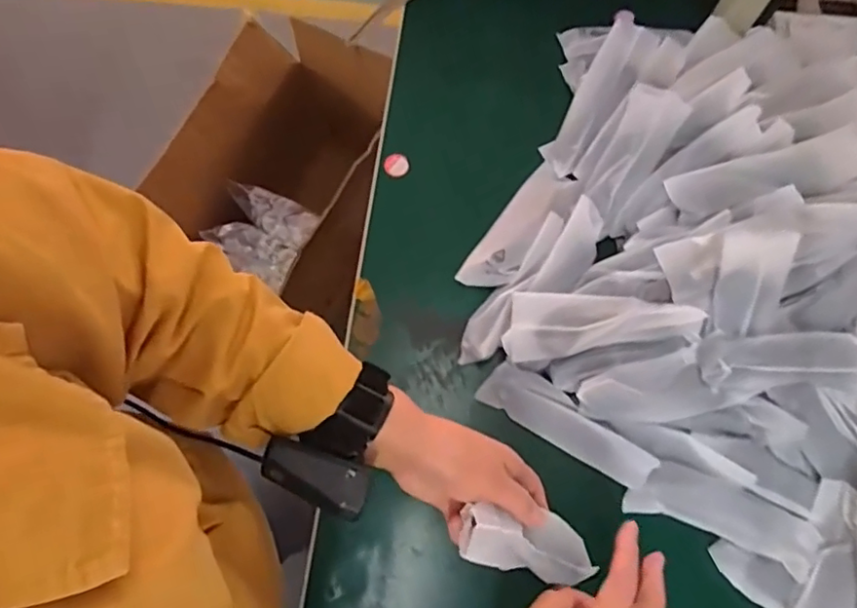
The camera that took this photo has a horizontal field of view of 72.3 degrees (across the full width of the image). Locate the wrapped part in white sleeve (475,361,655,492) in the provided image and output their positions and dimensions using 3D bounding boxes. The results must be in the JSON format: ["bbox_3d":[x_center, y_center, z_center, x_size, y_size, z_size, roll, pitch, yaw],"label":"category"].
[{"bbox_3d":[0.119,0.102,0.505,0.152,0.033,0.039,30,76,9],"label":"wrapped part in white sleeve"}]

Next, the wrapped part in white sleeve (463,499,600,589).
[{"bbox_3d":[0.074,0.173,0.421,0.144,0.018,0.042,30,70,-35],"label":"wrapped part in white sleeve"}]

